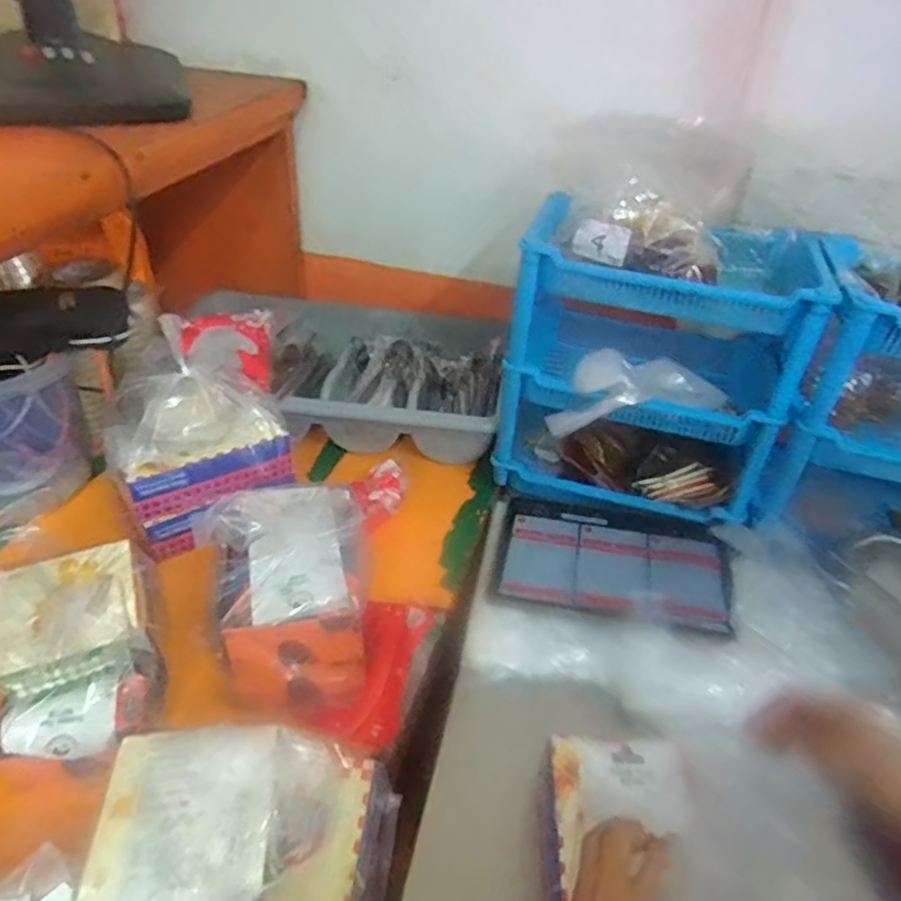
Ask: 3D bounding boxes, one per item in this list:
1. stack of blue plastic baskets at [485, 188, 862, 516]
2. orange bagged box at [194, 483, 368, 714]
[{"bbox_3d":[0.238,-0.093,0.801,0.325,0.304,0.224,14,38,13],"label":"stack of blue plastic baskets"},{"bbox_3d":[-0.138,0.127,0.641,0.123,0.145,0.189,-4,38,-11],"label":"orange bagged box"}]

